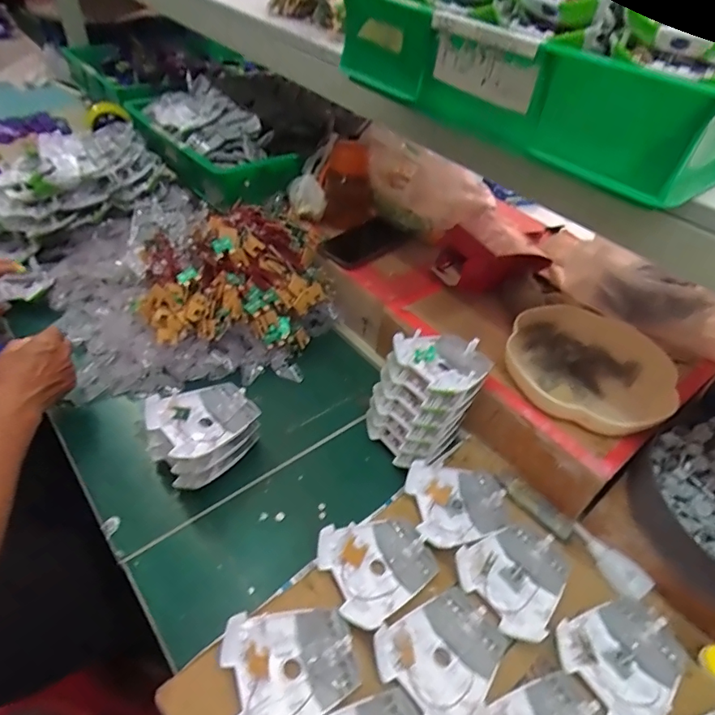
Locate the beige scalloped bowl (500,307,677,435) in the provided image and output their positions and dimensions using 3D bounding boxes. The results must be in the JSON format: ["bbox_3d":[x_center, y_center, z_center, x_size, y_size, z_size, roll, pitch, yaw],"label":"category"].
[{"bbox_3d":[0.284,0.013,0.600,0.190,0.043,0.187,3,46,-3],"label":"beige scalloped bowl"}]

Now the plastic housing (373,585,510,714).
[{"bbox_3d":[0.079,0.267,0.434,0.109,0.016,0.097,-32,57,-32],"label":"plastic housing"}]

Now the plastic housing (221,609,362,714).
[{"bbox_3d":[-0.057,0.268,0.416,0.106,0.018,0.096,-11,48,-17],"label":"plastic housing"}]

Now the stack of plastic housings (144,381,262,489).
[{"bbox_3d":[-0.179,0.089,0.570,0.116,0.080,0.095,-31,52,-33],"label":"stack of plastic housings"}]

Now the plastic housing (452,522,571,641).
[{"bbox_3d":[0.166,0.222,0.495,0.109,0.016,0.096,-27,55,-29],"label":"plastic housing"}]

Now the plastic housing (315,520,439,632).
[{"bbox_3d":[0.021,0.211,0.491,0.107,0.031,0.097,-20,51,-24],"label":"plastic housing"}]

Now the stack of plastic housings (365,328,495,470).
[{"bbox_3d":[0.089,0.050,0.585,0.124,0.140,0.100,-26,49,-29],"label":"stack of plastic housings"}]

